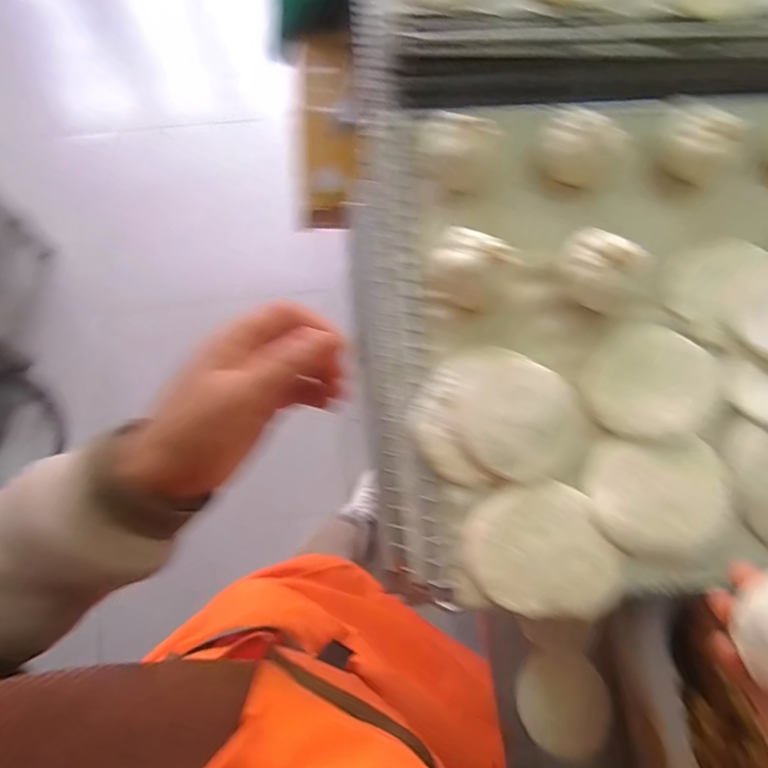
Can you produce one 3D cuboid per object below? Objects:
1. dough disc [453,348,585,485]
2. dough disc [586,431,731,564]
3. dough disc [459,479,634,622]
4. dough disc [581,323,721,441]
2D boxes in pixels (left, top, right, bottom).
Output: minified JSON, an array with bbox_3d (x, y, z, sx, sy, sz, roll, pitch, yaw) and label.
[{"bbox_3d":[0.093,0.024,0.346,0.094,0.019,0.078,29,75,6],"label":"dough disc"},{"bbox_3d":[0.192,0.078,0.342,0.094,0.004,0.082,4,74,-1],"label":"dough disc"},{"bbox_3d":[0.109,0.111,0.333,0.107,0.012,0.084,4,74,-1],"label":"dough disc"},{"bbox_3d":[0.200,-0.002,0.369,0.095,0.007,0.090,1,74,-2],"label":"dough disc"}]

